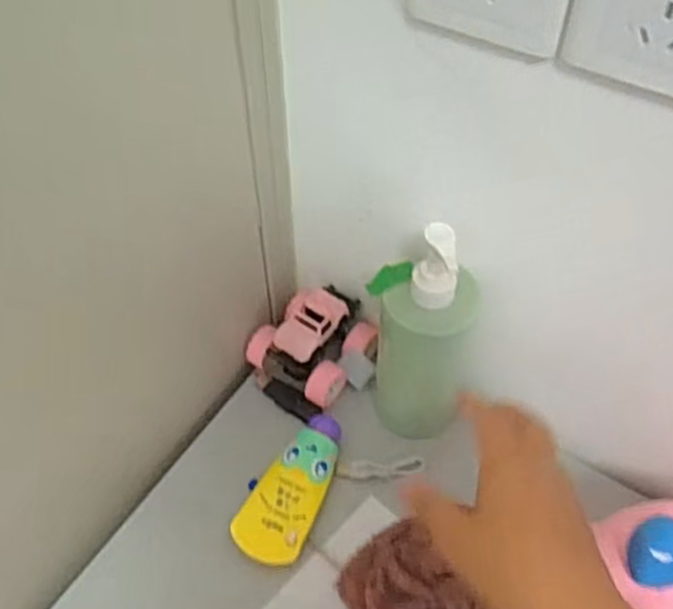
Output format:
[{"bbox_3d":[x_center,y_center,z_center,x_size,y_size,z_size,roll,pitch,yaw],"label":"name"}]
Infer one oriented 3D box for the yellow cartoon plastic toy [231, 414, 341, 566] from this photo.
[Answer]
[{"bbox_3d":[-0.034,0.138,0.539,0.053,0.024,0.115,20,54,14],"label":"yellow cartoon plastic toy"}]

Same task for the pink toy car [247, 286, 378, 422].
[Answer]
[{"bbox_3d":[-0.022,0.031,0.596,0.090,0.066,0.097,32,58,22],"label":"pink toy car"}]

